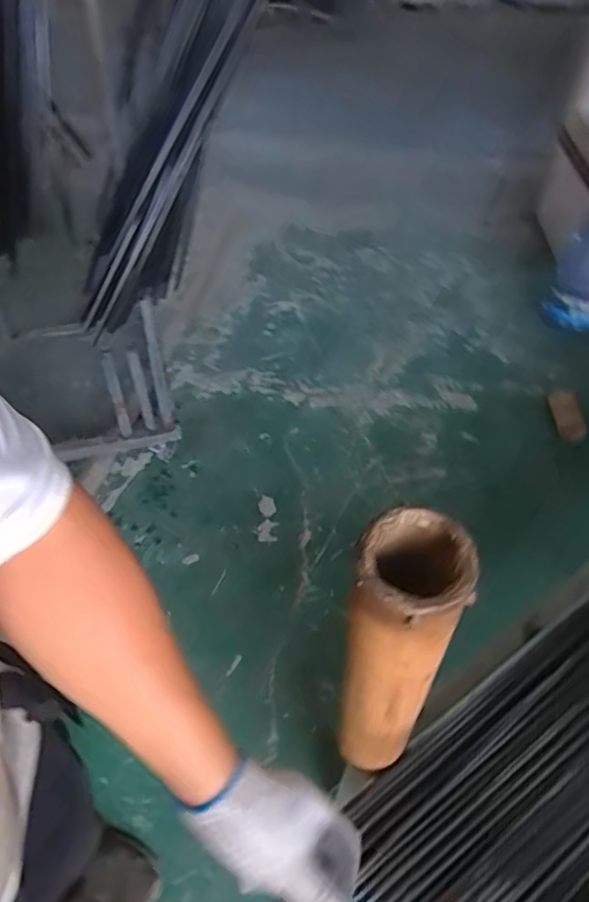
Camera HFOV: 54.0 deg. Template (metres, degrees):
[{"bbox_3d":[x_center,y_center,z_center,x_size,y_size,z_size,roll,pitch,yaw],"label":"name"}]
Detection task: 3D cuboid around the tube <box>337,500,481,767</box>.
[{"bbox_3d":[0.104,0.224,0.591,0.088,0.445,0.089,1,48,-1],"label":"tube"}]

